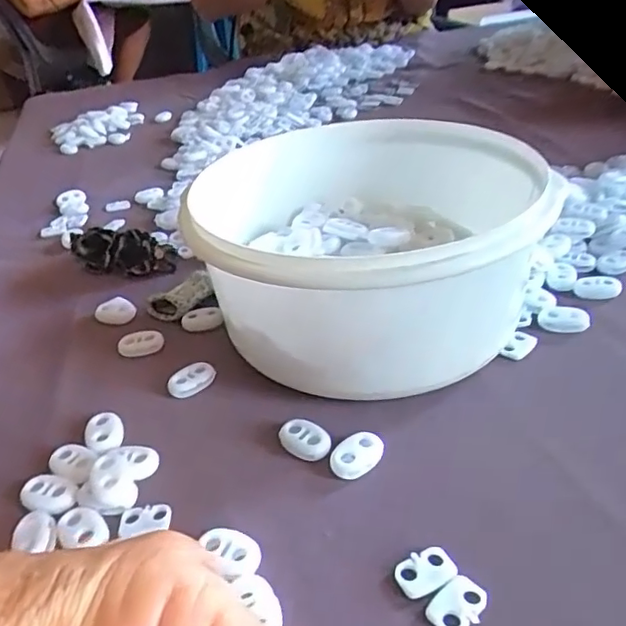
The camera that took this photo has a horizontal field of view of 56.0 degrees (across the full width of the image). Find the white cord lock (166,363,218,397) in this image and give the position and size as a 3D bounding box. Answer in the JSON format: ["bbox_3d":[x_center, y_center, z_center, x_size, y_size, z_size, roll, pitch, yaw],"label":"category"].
[{"bbox_3d":[-0.056,0.031,0.273,0.023,0.008,0.014,-29,40,-28],"label":"white cord lock"}]

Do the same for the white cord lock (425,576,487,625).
[{"bbox_3d":[0.043,0.087,0.176,0.018,0.004,0.012,-29,40,-28],"label":"white cord lock"}]

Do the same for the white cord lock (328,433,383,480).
[{"bbox_3d":[0.017,0.055,0.226,0.015,0.007,0.021,25,46,38],"label":"white cord lock"}]

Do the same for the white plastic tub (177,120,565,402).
[{"bbox_3d":[0.028,-0.028,0.280,0.144,0.076,0.151,-5,35,4],"label":"white plastic tub"}]

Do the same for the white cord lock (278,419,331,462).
[{"bbox_3d":[-0.003,0.051,0.235,0.022,0.006,0.014,25,46,38],"label":"white cord lock"}]

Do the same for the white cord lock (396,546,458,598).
[{"bbox_3d":[0.036,0.082,0.186,0.019,0.004,0.013,-20,36,-18],"label":"white cord lock"}]

